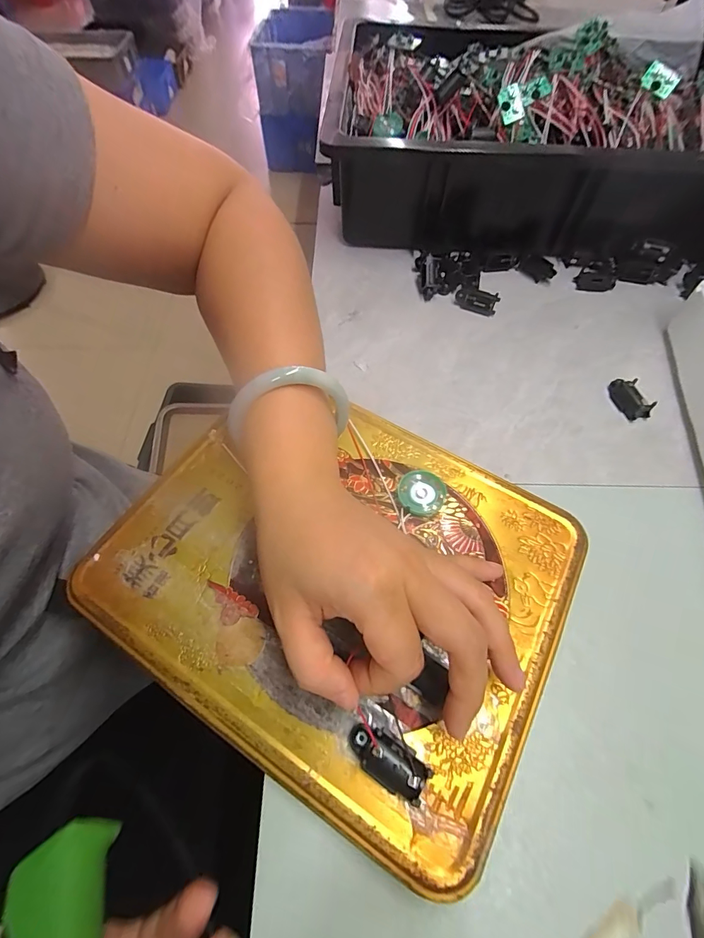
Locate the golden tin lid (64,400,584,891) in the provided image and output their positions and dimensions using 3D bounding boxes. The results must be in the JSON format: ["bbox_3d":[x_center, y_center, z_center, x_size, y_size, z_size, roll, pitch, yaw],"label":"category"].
[{"bbox_3d":[-0.008,0.047,0.224,0.232,0.015,0.193,29,61,15],"label":"golden tin lid"}]

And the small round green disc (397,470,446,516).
[{"bbox_3d":[0.041,0.015,0.243,0.027,0.010,0.027,1,58,-1],"label":"small round green disc"}]

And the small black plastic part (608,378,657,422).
[{"bbox_3d":[0.203,-0.052,0.299,0.014,0.013,0.034,-9,59,-8],"label":"small black plastic part"}]

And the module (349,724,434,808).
[{"bbox_3d":[0.015,0.124,0.173,0.035,0.015,0.017,24,60,13],"label":"module"}]

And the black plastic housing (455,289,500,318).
[{"bbox_3d":[0.107,-0.144,0.353,0.035,0.017,0.010,18,59,9],"label":"black plastic housing"}]

